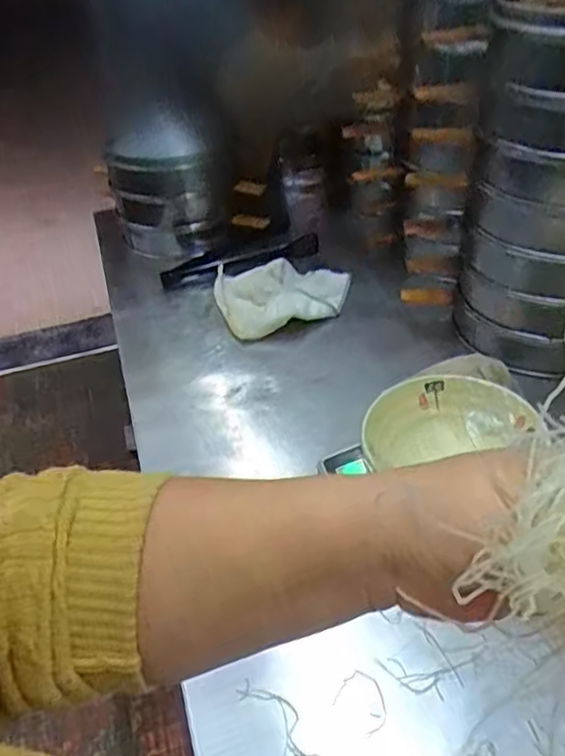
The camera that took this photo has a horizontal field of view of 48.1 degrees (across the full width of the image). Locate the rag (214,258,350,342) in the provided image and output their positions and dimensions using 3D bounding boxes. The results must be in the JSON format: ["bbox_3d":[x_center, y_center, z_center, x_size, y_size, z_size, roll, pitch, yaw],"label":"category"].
[{"bbox_3d":[0.004,-0.140,1.012,0.215,0.040,0.189,-14,39,-10],"label":"rag"}]

